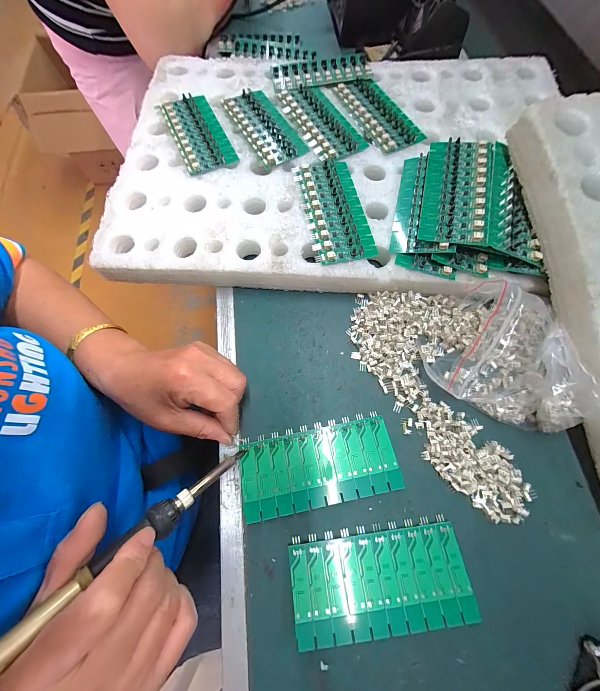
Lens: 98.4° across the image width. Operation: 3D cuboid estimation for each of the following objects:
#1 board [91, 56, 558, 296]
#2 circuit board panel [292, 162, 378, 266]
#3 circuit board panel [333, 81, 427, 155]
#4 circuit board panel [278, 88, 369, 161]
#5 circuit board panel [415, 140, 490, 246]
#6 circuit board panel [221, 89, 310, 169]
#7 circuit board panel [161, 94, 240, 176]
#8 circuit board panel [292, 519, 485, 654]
[{"bbox_3d":[0.050,-0.239,0.333,0.535,0.035,0.367,3,72,2],"label":"board"},{"bbox_3d":[0.037,-0.153,0.291,0.066,0.010,0.136,-11,72,-2],"label":"circuit board panel"},{"bbox_3d":[0.101,-0.306,0.338,0.065,0.007,0.135,-24,73,-6],"label":"circuit board panel"},{"bbox_3d":[0.028,-0.291,0.335,0.066,0.011,0.134,-25,73,-7],"label":"circuit board panel"},{"bbox_3d":[0.162,-0.164,0.271,0.060,0.007,0.135,9,72,17],"label":"circuit board panel"},{"bbox_3d":[-0.047,-0.287,0.332,0.061,0.004,0.139,-28,74,-8],"label":"circuit board panel"},{"bbox_3d":[-0.130,-0.274,0.327,0.061,0.006,0.135,-23,73,-6],"label":"circuit board panel"},{"bbox_3d":[0.063,0.188,0.205,0.137,0.014,0.060,-8,72,-1],"label":"circuit board panel"}]

